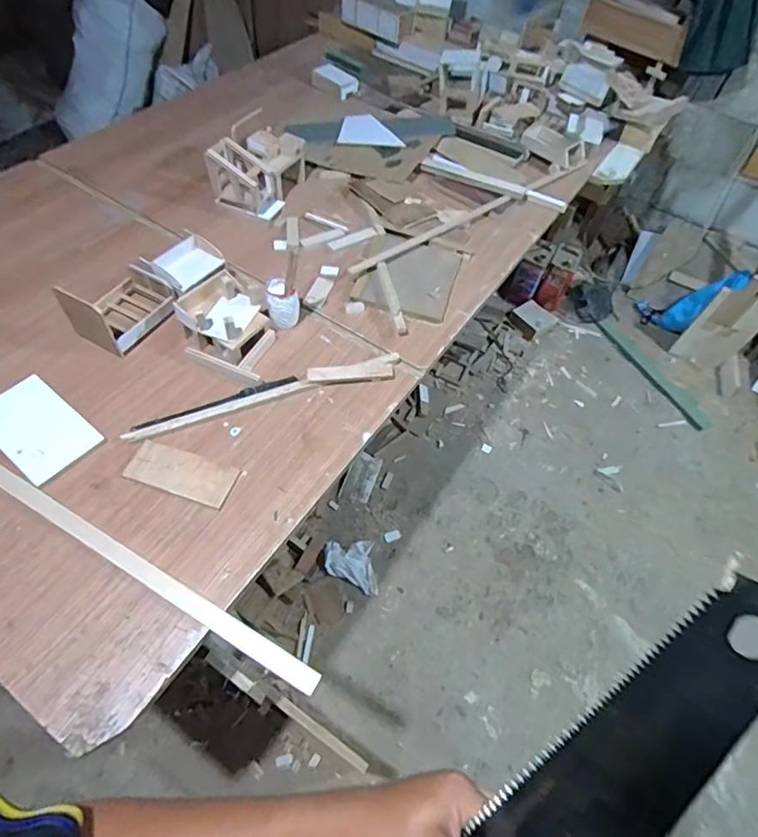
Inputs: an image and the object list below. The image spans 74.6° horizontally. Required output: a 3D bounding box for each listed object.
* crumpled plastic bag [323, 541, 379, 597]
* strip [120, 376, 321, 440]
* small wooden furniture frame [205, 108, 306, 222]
[{"bbox_3d":[-0.087,0.443,1.486,0.147,0.026,0.160,-2,56,-6],"label":"crumpled plastic bag"},{"bbox_3d":[-0.283,-0.024,0.909,0.332,0.013,0.034,-19,61,-18],"label":"strip"},{"bbox_3d":[-0.298,-0.635,1.254,0.156,0.135,0.237,23,57,9],"label":"small wooden furniture frame"}]

